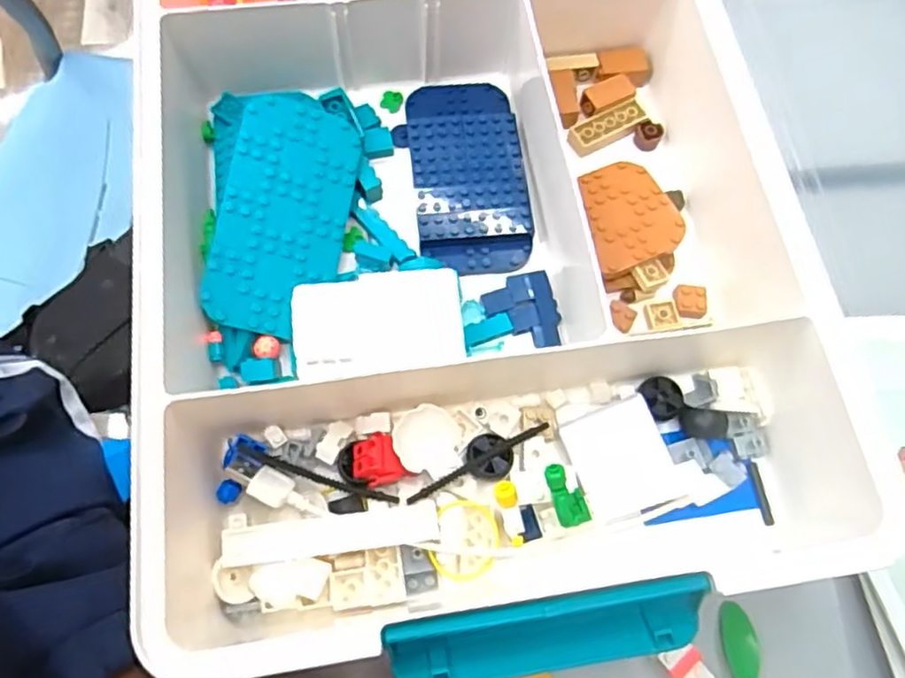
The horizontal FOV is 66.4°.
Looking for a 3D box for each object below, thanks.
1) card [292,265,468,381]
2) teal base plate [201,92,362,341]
[{"bbox_3d":[-0.036,-0.008,0.332,0.079,0.004,0.048,-7,75,0],"label":"card"},{"bbox_3d":[-0.086,-0.066,0.360,0.062,0.005,0.128,14,76,-19],"label":"teal base plate"}]

